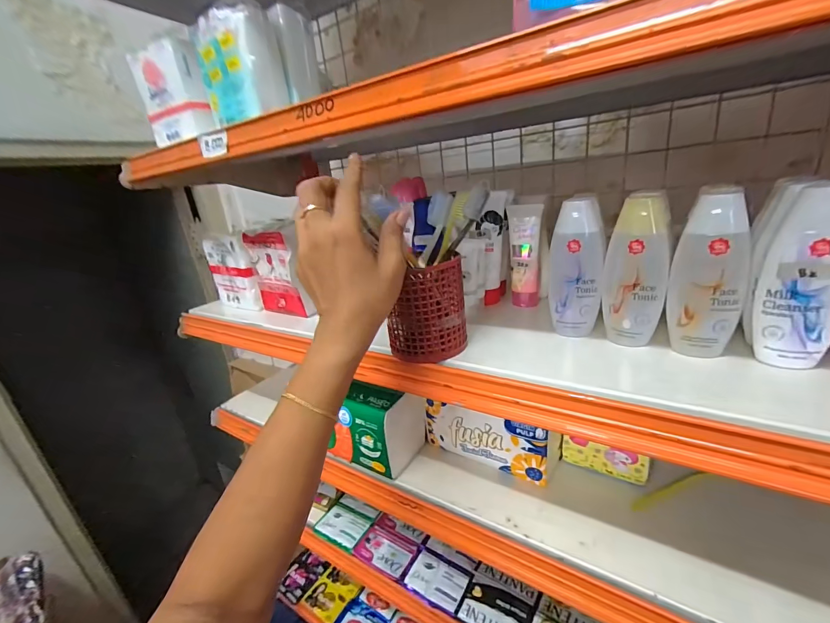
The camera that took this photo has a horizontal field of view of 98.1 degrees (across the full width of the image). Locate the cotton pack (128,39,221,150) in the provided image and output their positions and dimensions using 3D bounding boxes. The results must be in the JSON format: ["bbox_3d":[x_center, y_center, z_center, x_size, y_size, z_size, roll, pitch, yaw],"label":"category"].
[{"bbox_3d":[-0.345,-0.309,0.516,0.128,0.114,0.046,10,26,40],"label":"cotton pack"}]

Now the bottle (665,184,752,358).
[{"bbox_3d":[0.243,-0.030,0.297,0.025,0.135,0.050,-24,26,-39],"label":"bottle"}]

